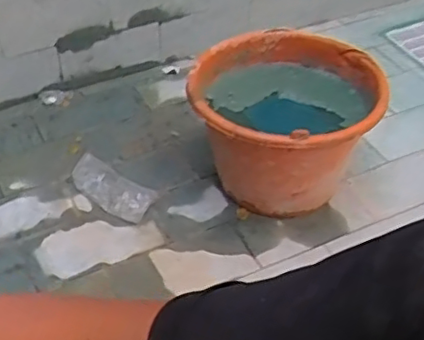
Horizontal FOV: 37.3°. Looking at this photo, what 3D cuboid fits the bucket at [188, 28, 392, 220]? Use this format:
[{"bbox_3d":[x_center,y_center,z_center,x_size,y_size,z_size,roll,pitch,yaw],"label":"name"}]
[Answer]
[{"bbox_3d":[0.106,-0.060,0.972,0.268,0.198,0.251,1,44,-1],"label":"bucket"}]

